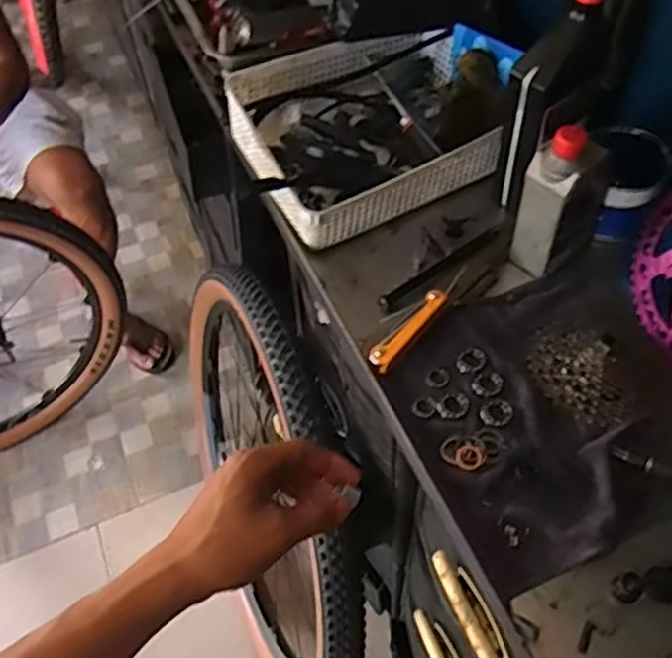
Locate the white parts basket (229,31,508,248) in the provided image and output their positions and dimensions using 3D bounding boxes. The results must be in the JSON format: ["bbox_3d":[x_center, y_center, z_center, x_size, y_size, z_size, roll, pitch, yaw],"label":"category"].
[{"bbox_3d":[0.047,-0.254,0.867,0.322,0.092,0.237,-25,57,-15],"label":"white parts basket"}]

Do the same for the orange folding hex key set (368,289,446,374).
[{"bbox_3d":[0.073,0.000,0.716,0.023,0.018,0.110,33,62,24],"label":"orange folding hex key set"}]

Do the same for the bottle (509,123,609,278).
[{"bbox_3d":[0.241,-0.141,0.736,0.089,0.176,0.055,-36,60,-22],"label":"bottle"}]

